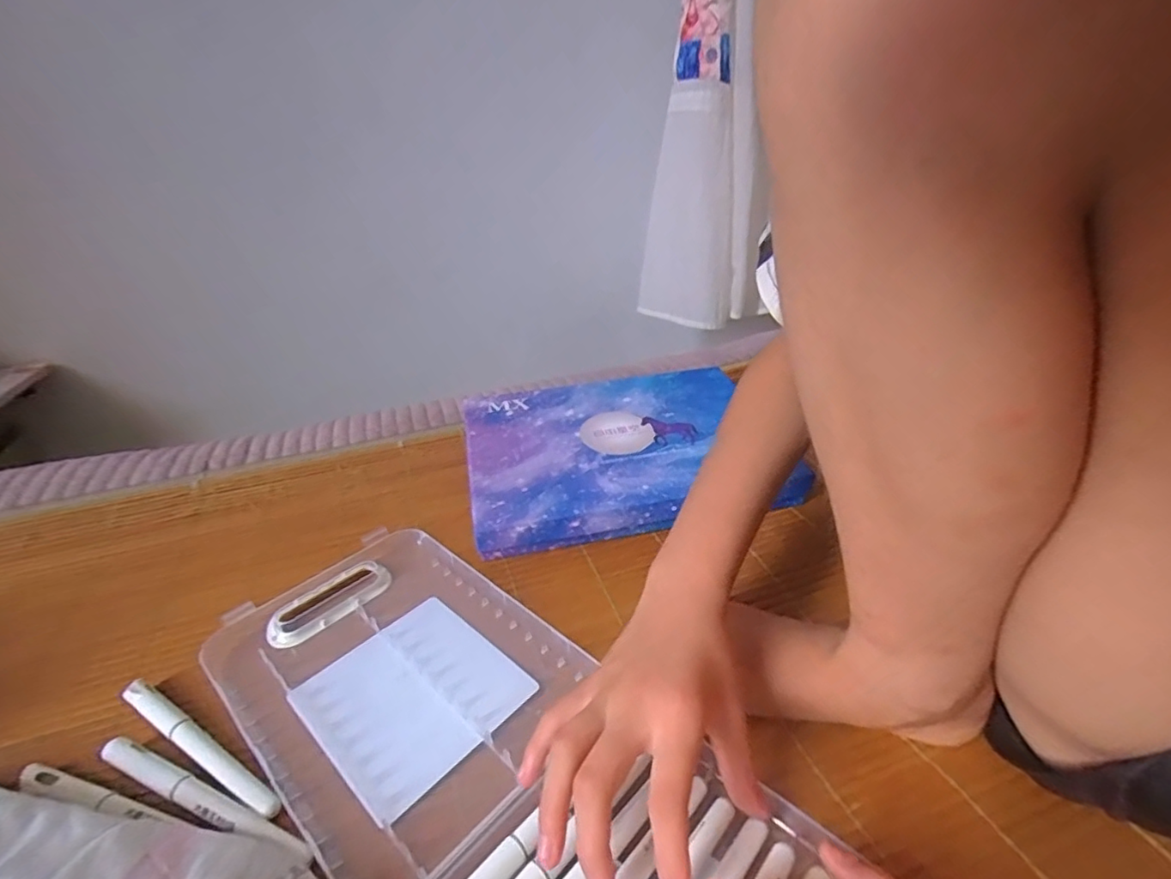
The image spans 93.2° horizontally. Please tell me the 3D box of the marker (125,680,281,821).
[{"bbox_3d":[-0.206,0.160,0.294,0.129,0.008,0.012,15,32,26],"label":"marker"}]

